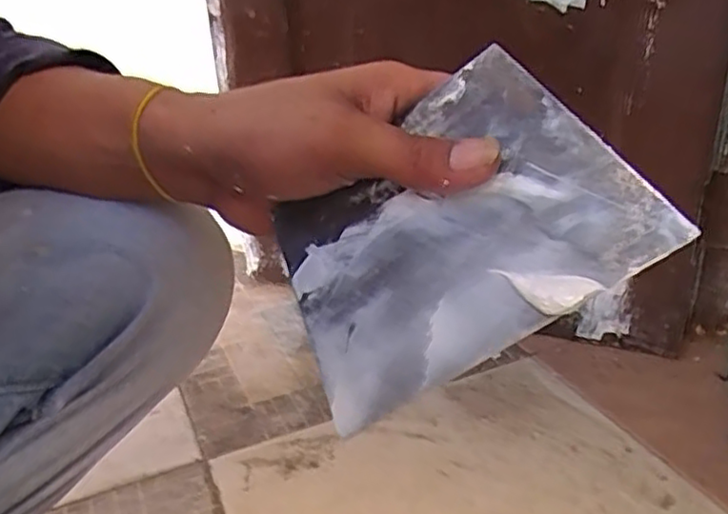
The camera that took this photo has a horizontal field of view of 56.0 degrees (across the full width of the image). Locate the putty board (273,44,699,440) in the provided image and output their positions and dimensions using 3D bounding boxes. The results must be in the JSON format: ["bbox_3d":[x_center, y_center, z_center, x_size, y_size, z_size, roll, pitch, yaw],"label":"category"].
[{"bbox_3d":[0.029,-0.006,0.264,0.142,0.095,0.005,-35,-13,20],"label":"putty board"}]

